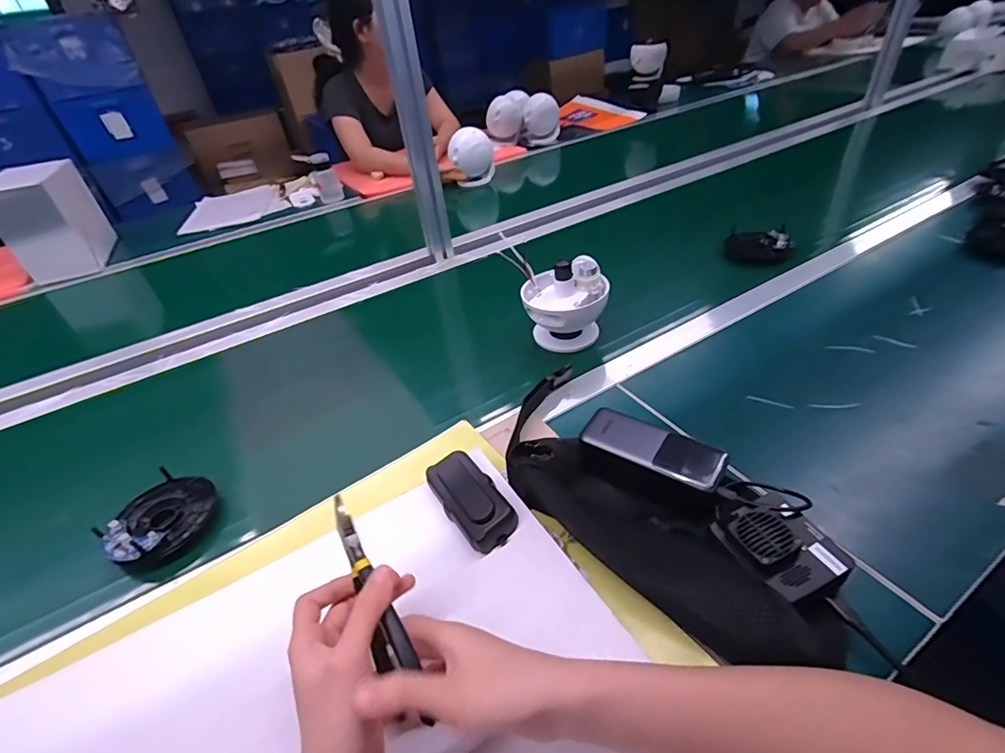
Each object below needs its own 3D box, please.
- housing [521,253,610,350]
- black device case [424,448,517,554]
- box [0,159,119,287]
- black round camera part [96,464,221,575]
[{"bbox_3d":[0.086,-0.097,0.653,0.112,0.104,0.107,2,39,10],"label":"housing"},{"bbox_3d":[-0.031,0.117,0.458,0.049,0.031,0.101,-26,43,-23],"label":"black device case"},{"bbox_3d":[-0.979,-0.343,1.038,0.111,0.196,0.216,-17,40,-13],"label":"box"},{"bbox_3d":[-0.351,0.144,0.490,0.098,0.028,0.105,-4,39,3],"label":"black round camera part"}]

